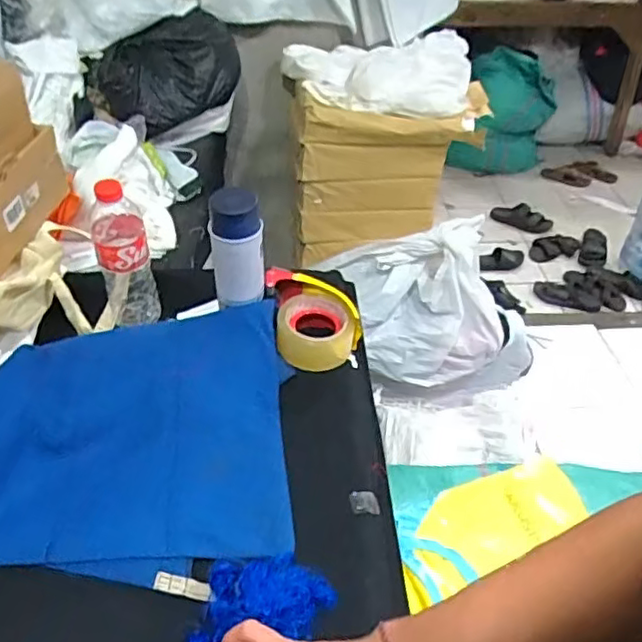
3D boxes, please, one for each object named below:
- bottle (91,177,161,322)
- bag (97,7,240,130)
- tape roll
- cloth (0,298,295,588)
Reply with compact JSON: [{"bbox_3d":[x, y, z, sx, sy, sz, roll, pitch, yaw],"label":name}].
[{"bbox_3d":[-0.248,-0.082,0.799,0.062,0.212,0.062,-11,42,-15],"label":"bottle"},{"bbox_3d":[-0.293,-0.531,1.350,0.189,0.159,0.329,16,42,16],"label":"bag"},{"bbox_3d":[-0.008,0.013,0.838,0.101,0.053,0.092,-3,41,-6],"label":"tape roll"},{"bbox_3d":[-0.219,0.106,0.701,0.367,0.051,0.342,0,40,-3],"label":"cloth"}]

